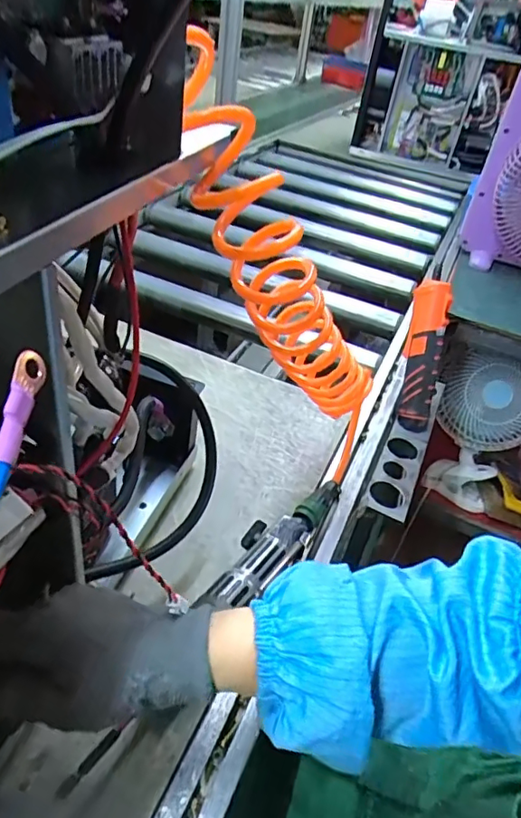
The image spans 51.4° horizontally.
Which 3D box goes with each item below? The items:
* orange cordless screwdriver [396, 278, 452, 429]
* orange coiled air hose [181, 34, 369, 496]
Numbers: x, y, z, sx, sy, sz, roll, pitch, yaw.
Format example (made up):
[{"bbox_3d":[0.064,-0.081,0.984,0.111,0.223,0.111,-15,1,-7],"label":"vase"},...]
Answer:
[{"bbox_3d":[0.216,-0.071,0.726,0.045,0.197,0.044,8,11,7],"label":"orange cordless screwdriver"},{"bbox_3d":[0.031,-0.076,0.450,0.077,0.414,0.079,-39,48,-4],"label":"orange coiled air hose"}]

